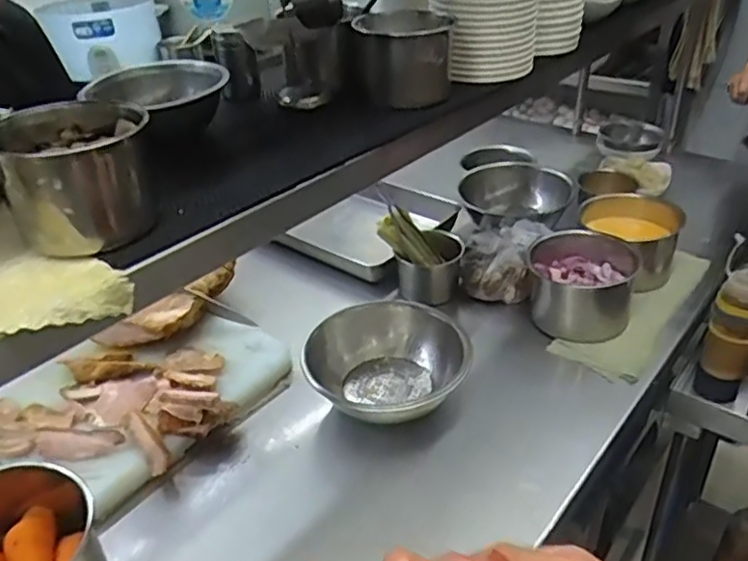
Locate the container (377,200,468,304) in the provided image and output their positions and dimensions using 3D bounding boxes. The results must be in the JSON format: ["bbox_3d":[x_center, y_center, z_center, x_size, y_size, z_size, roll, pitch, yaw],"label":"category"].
[{"bbox_3d":[0.082,-0.048,1.119,0.134,0.155,0.097,6,34,14],"label":"container"}]

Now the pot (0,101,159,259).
[{"bbox_3d":[-0.234,-0.086,0.517,0.109,0.097,0.100,-3,33,2],"label":"pot"}]

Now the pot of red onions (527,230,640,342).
[{"bbox_3d":[0.337,0.014,1.060,0.171,0.123,0.157,9,35,18],"label":"pot of red onions"}]

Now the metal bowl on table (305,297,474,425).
[{"bbox_3d":[0.020,0.124,0.907,0.193,0.096,0.218,23,41,35],"label":"metal bowl on table"}]

